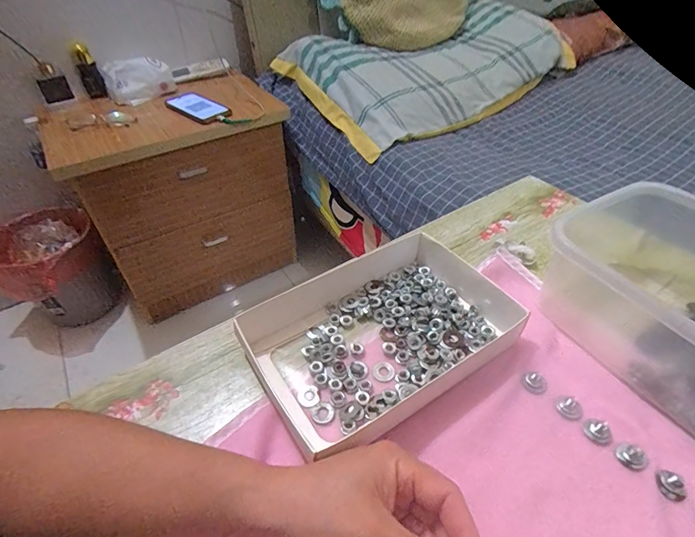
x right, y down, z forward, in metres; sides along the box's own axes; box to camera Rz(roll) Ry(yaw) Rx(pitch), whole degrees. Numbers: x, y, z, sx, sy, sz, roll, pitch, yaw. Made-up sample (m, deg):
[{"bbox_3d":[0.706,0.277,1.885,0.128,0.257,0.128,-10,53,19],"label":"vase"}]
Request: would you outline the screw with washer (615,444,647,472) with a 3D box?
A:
[{"bbox_3d":[0.192,0.127,0.270,0.015,0.008,0.017,0,42,5],"label":"screw with washer"}]

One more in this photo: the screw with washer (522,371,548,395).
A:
[{"bbox_3d":[0.148,0.090,0.315,0.017,0.006,0.018,-3,42,2],"label":"screw with washer"}]

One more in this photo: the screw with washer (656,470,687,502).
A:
[{"bbox_3d":[0.209,0.139,0.257,0.016,0.006,0.017,-3,42,2],"label":"screw with washer"}]

